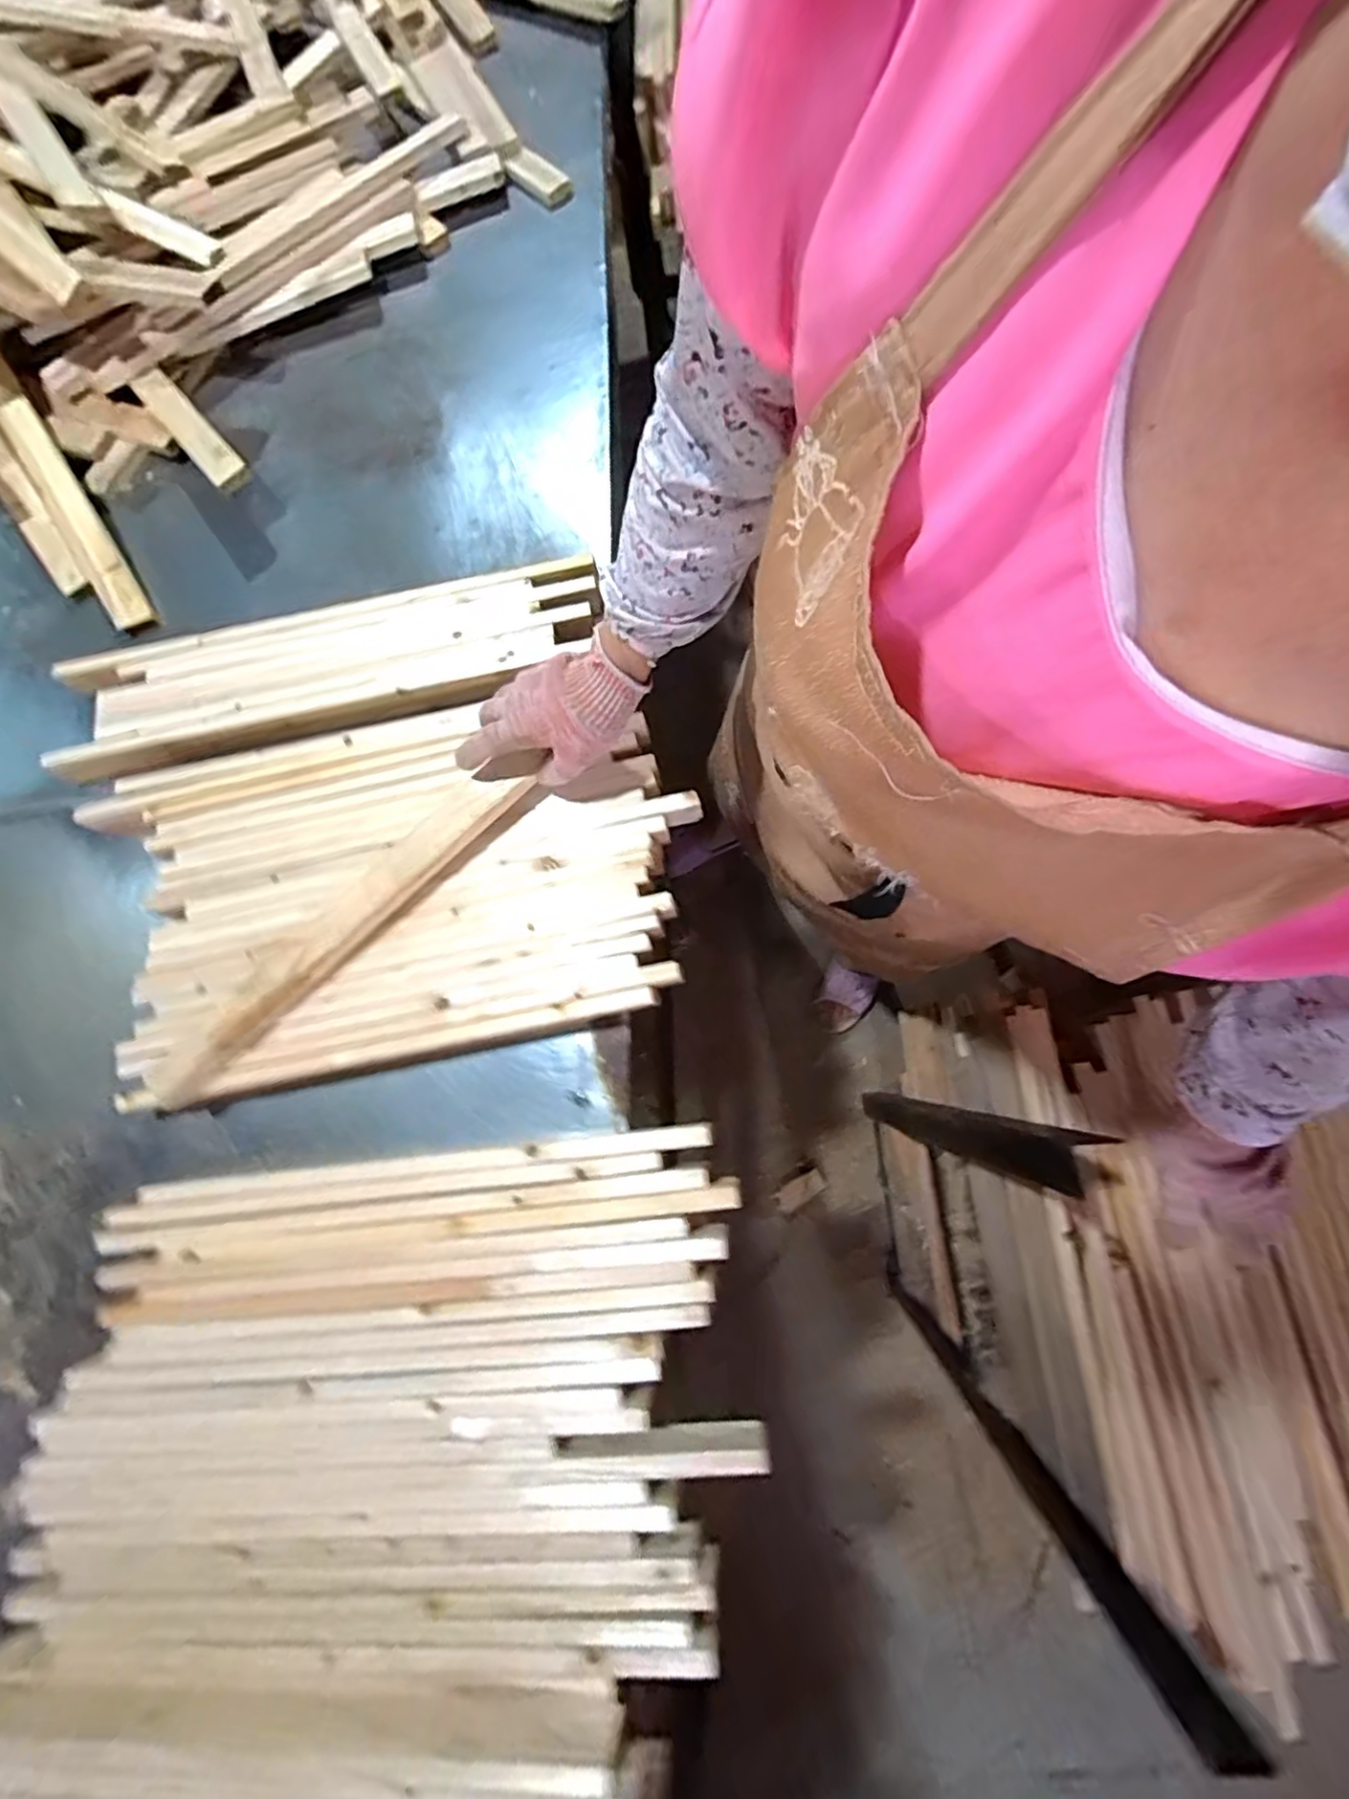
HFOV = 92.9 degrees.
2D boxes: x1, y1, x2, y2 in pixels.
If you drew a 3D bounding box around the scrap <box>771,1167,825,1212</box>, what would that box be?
[{"bbox_3d":[0.217,0.505,1.114,0.093,0.006,0.036,-30,75,-3],"label":"scrap"}]

